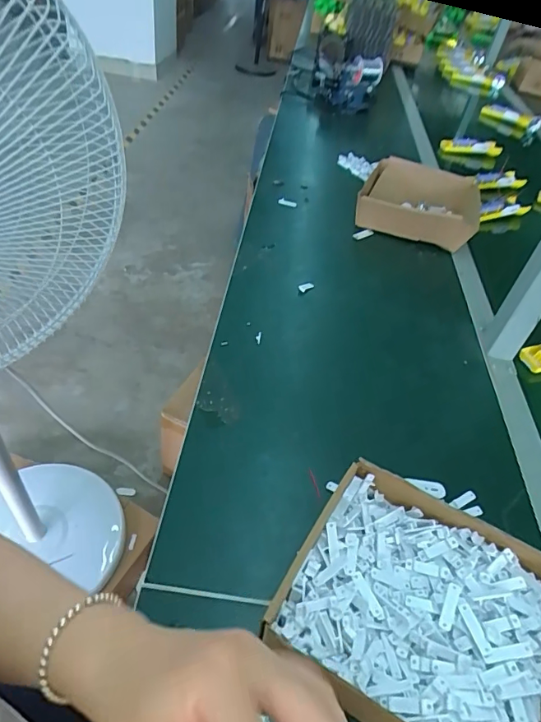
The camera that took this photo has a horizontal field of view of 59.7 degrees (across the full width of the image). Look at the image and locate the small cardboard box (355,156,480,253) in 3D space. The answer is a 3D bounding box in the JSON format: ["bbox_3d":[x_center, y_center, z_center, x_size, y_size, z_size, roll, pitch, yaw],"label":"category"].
[{"bbox_3d":[0.306,-0.322,0.966,0.226,0.074,0.237,21,46,12],"label":"small cardboard box"}]

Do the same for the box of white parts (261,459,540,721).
[{"bbox_3d":[0.127,0.215,0.405,0.213,0.068,0.173,26,47,16],"label":"box of white parts"}]

